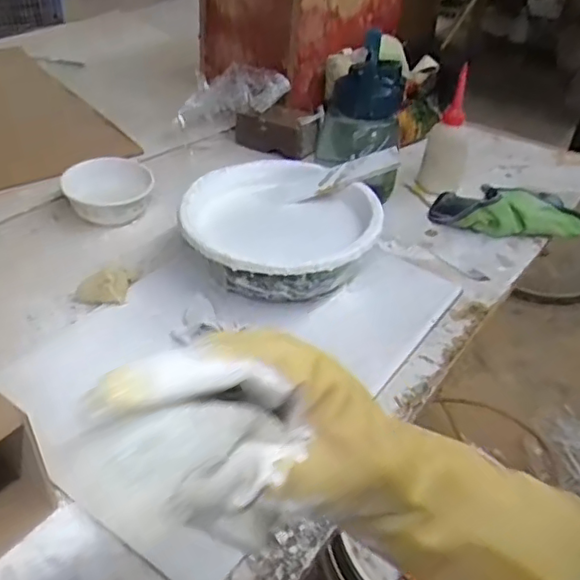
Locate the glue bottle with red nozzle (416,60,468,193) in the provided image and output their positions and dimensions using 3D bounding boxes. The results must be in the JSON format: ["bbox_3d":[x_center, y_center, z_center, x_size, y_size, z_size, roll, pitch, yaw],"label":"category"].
[{"bbox_3d":[0.224,-0.209,0.869,0.062,0.161,0.062,10,39,8],"label":"glue bottle with red nozzle"}]

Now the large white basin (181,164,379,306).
[{"bbox_3d":[-0.011,-0.059,0.705,0.211,0.084,0.200,2,38,-2],"label":"large white basin"}]

